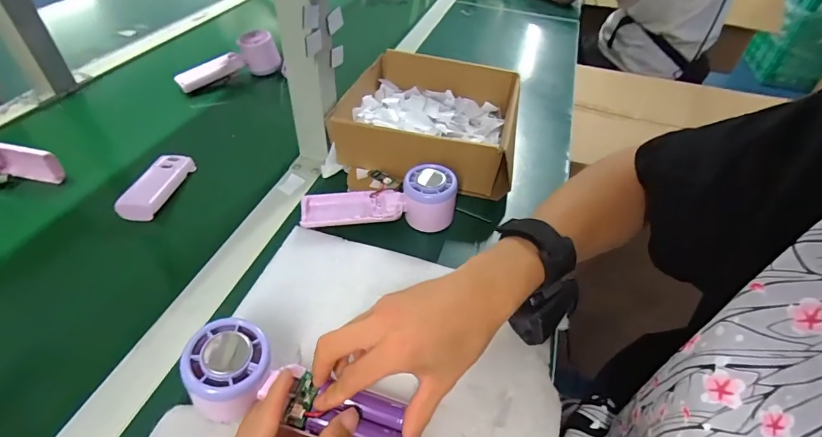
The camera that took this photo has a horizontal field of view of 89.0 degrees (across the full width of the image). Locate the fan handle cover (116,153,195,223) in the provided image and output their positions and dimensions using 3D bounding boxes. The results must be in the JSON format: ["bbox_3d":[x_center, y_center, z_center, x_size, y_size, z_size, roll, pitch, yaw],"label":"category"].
[{"bbox_3d":[-0.296,-0.041,0.489,0.044,0.020,0.104,5,44,1],"label":"fan handle cover"}]

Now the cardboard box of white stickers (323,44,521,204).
[{"bbox_3d":[0.026,-0.132,0.561,0.210,0.075,0.232,11,44,7],"label":"cardboard box of white stickers"}]

